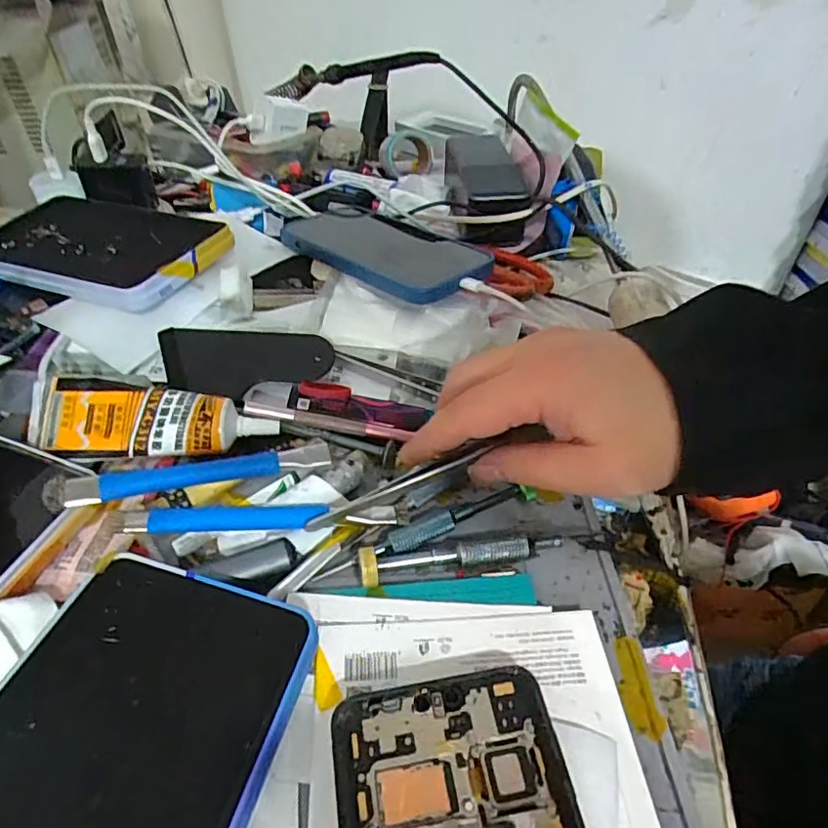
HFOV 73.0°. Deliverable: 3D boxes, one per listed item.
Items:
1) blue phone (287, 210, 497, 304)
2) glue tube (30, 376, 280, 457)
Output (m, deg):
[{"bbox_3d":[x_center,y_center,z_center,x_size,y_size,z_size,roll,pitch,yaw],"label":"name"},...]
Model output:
[{"bbox_3d":[-0.028,-0.125,0.418,0.084,0.010,0.180,-29,45,-32],"label":"blue phone"},{"bbox_3d":[-0.140,0.002,0.298,0.119,0.020,0.037,2,43,3],"label":"glue tube"}]

